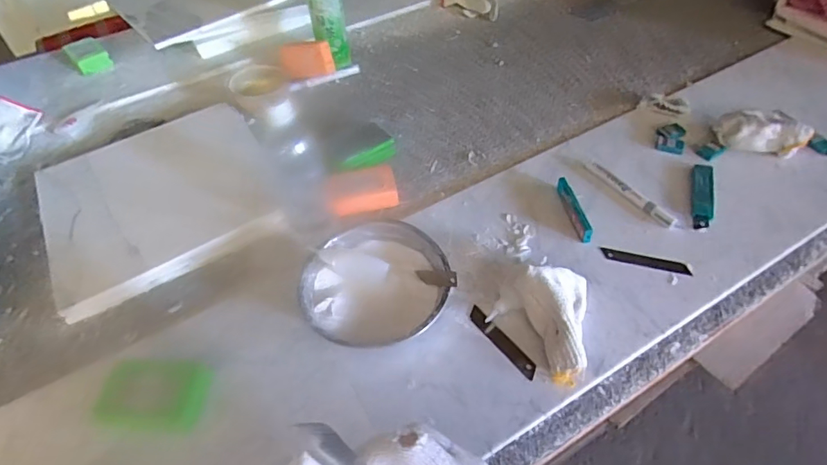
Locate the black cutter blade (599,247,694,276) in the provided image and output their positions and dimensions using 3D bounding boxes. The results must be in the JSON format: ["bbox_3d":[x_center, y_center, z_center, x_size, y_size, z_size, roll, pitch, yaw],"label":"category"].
[{"bbox_3d":[0.280,0.034,0.584,0.100,0.004,0.020,11,50,16],"label":"black cutter blade"}]

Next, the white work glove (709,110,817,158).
[{"bbox_3d":[0.488,-0.143,0.682,0.109,0.047,0.066,15,52,19],"label":"white work glove"}]

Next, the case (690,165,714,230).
[{"bbox_3d":[0.382,-0.050,0.637,0.028,0.006,0.118,13,51,17],"label":"case"}]

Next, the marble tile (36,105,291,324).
[{"bbox_3d":[-0.362,-0.056,0.697,0.301,0.018,0.288,-26,59,-21],"label":"marble tile"}]

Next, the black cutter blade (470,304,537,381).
[{"bbox_3d":[0.094,0.118,0.520,0.018,0.004,0.093,-38,64,-14],"label":"black cutter blade"}]

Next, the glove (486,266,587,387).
[{"bbox_3d":[0.133,0.087,0.513,0.100,0.051,0.121,7,49,13],"label":"glove"}]

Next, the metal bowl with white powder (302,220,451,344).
[{"bbox_3d":[-0.042,0.060,0.548,0.153,0.048,0.155,-3,48,3],"label":"metal bowl with white powder"}]

